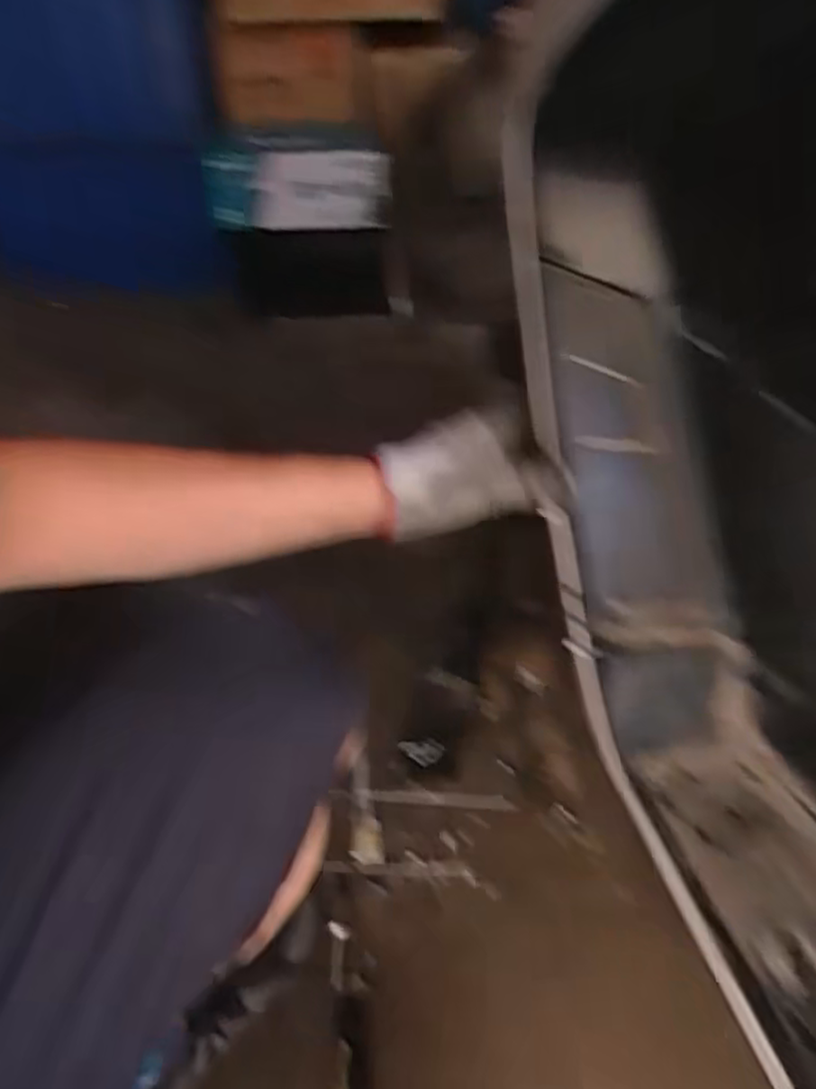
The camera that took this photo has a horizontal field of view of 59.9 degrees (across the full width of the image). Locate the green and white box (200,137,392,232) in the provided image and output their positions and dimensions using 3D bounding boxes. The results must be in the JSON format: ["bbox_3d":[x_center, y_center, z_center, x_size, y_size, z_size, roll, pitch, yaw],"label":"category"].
[{"bbox_3d":[-0.213,-0.645,1.293,0.333,0.152,0.105,9,46,9],"label":"green and white box"}]

